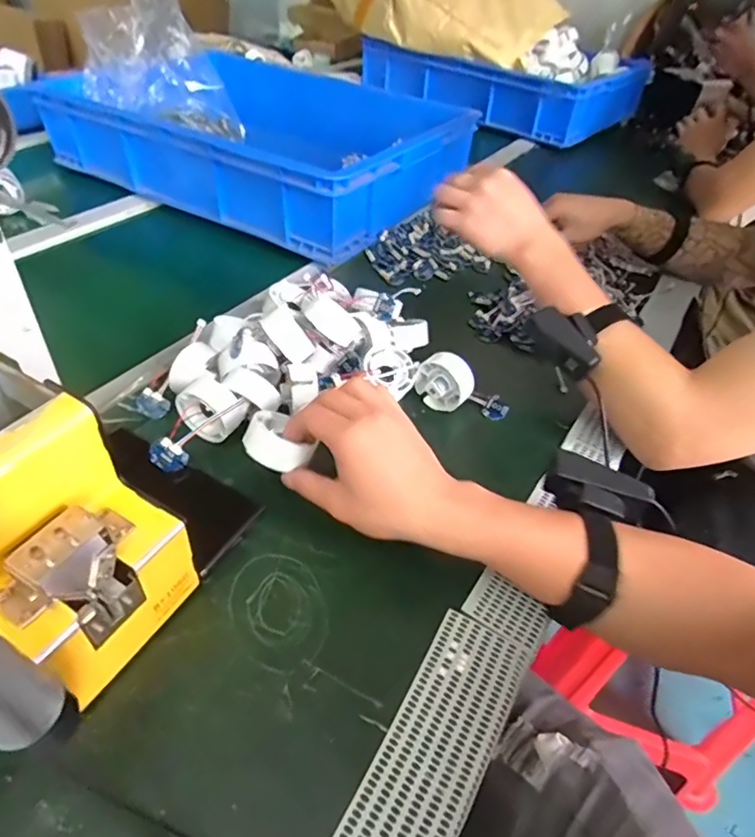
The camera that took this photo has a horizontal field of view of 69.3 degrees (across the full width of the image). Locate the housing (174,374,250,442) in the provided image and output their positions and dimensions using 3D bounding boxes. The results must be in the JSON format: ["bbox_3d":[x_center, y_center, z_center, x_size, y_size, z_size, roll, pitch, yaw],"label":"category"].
[{"bbox_3d":[-0.145,-0.009,0.481,0.054,0.047,0.035,30,48,21],"label":"housing"}]

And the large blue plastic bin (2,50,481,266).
[{"bbox_3d":[-0.188,-0.463,0.897,0.584,0.114,0.404,27,47,19],"label":"large blue plastic bin"}]

